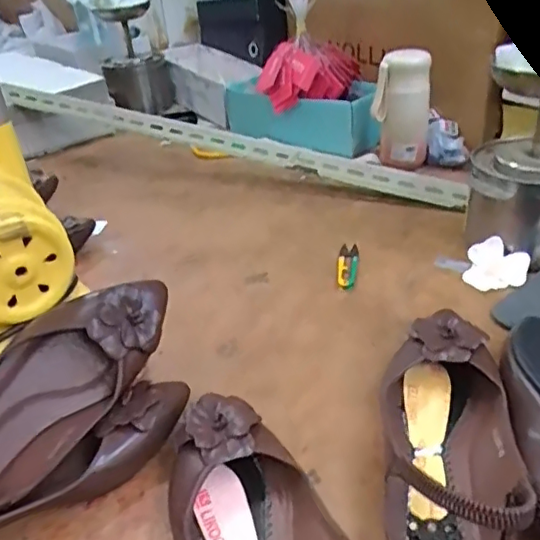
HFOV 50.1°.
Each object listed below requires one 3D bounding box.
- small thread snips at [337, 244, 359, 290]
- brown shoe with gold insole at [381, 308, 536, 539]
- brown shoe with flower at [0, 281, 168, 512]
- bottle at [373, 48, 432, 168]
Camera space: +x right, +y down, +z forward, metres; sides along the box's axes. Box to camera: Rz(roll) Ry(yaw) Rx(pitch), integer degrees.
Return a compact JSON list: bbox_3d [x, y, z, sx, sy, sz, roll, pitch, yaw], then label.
[{"bbox_3d":[0.093,-0.005,0.695,0.024,0.007,0.100,0,33,11],"label":"small thread snips"},{"bbox_3d":[0.132,0.120,0.427,0.090,0.065,0.239,1,33,12],"label":"brown shoe with gold insole"},{"bbox_3d":[-0.181,0.103,0.460,0.097,0.068,0.257,44,57,2],"label":"brown shoe with flower"},{"bbox_3d":[0.198,-0.237,0.874,0.079,0.174,0.057,6,34,19],"label":"bottle"}]

